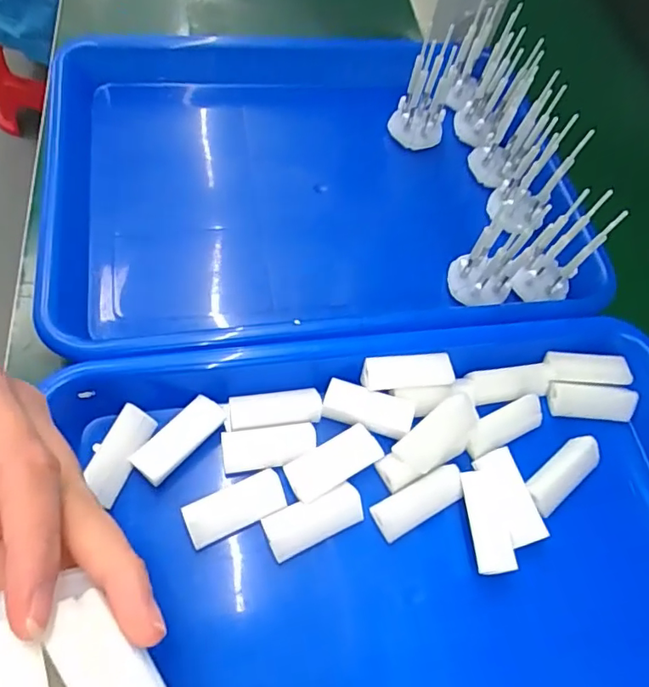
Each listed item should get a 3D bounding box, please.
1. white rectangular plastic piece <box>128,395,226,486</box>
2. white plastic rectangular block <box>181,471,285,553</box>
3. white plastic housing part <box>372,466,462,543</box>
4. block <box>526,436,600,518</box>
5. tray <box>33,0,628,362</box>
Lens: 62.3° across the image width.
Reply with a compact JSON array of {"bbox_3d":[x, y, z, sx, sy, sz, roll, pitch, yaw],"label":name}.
[{"bbox_3d":[-0.071,0.046,0.261,0.017,0.008,0.046,41,63,13],"label":"white rectangular plastic piece"},{"bbox_3d":[-0.041,0.076,0.250,0.046,0.005,0.020,-20,67,-19],"label":"white plastic rectangular block"},{"bbox_3d":[0.046,0.076,0.260,0.046,0.009,0.018,-23,68,-20],"label":"white plastic housing part"},{"bbox_3d":[0.122,0.066,0.274,0.044,0.011,0.018,-32,71,-23],"label":"block"},{"bbox_3d":[-0.020,-0.099,0.355,0.342,0.070,0.252,-10,62,-9],"label":"tray"}]

